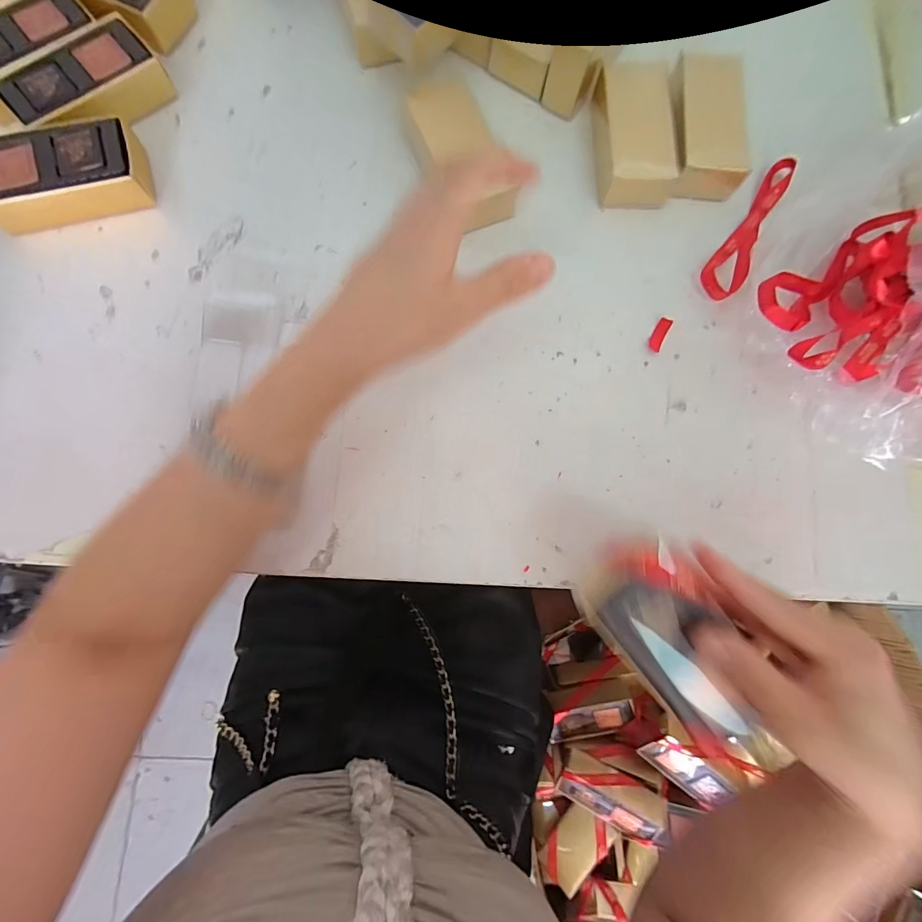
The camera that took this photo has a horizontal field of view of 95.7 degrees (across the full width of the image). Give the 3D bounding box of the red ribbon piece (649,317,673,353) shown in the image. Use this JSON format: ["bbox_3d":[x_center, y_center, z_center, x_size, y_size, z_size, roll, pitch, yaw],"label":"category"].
[{"bbox_3d":[0.166,-0.106,0.348,0.011,0.004,0.029,26,80,1],"label":"red ribbon piece"}]

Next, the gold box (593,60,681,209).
[{"bbox_3d":[0.145,-0.276,0.363,0.066,0.037,0.123,-2,81,-4],"label":"gold box"}]

